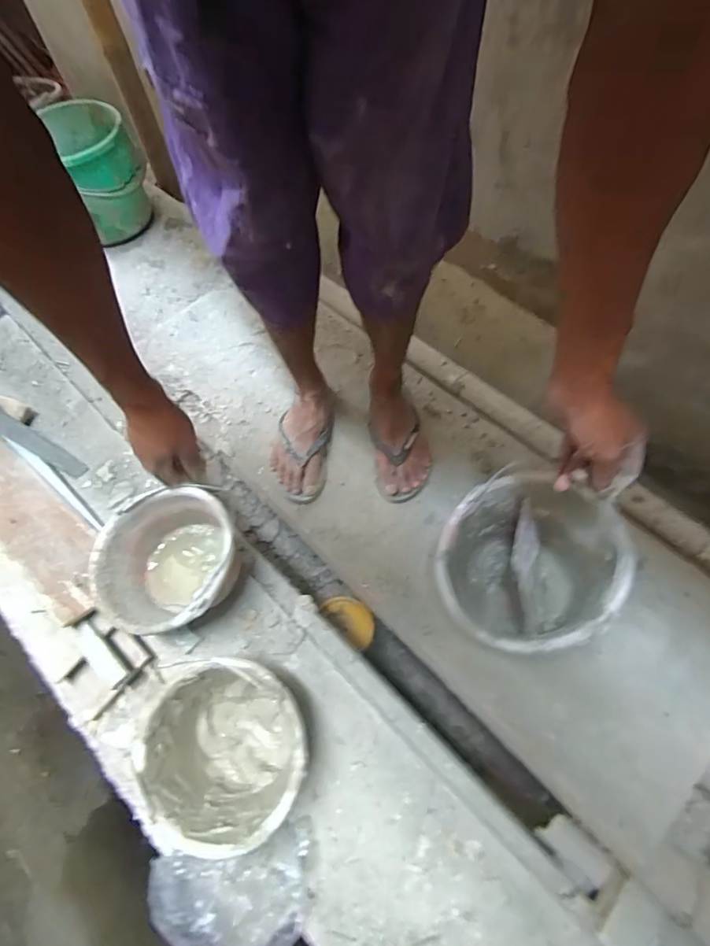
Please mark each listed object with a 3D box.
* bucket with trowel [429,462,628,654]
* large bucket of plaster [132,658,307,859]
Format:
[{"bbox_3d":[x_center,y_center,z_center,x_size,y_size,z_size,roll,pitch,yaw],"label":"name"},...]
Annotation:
[{"bbox_3d":[0.231,0.144,0.682,0.224,0.183,0.222,0,67,1],"label":"bucket with trowel"},{"bbox_3d":[-0.192,0.418,0.731,0.233,0.178,0.225,0,67,1],"label":"large bucket of plaster"}]

